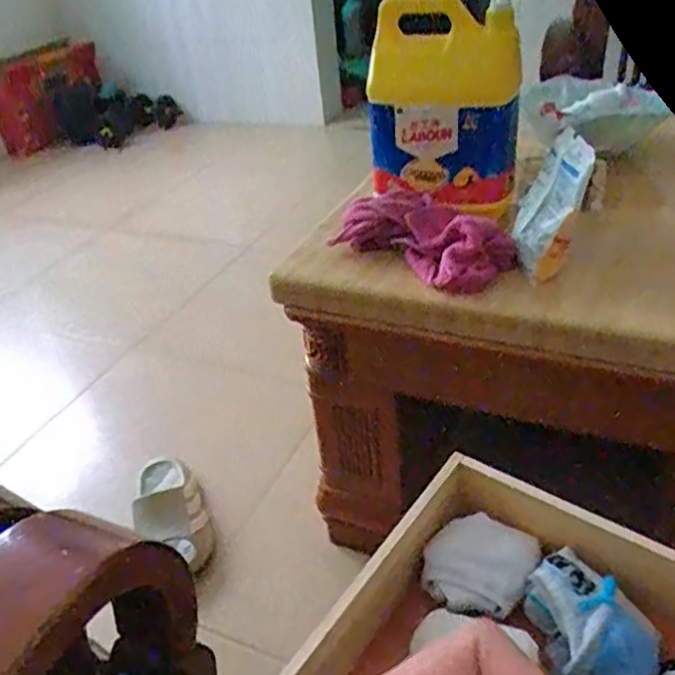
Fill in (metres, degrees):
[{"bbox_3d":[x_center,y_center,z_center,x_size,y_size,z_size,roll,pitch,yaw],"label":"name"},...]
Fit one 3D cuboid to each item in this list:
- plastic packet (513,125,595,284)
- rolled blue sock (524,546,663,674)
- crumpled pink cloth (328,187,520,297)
[{"bbox_3d":[0.261,-0.164,0.817,0.014,0.176,0.080,5,23,-38],"label":"plastic packet"},{"bbox_3d":[0.176,0.201,0.464,0.065,0.041,0.098,-9,35,-3],"label":"rolled blue sock"},{"bbox_3d":[0.117,-0.138,0.889,0.242,0.074,0.109,26,47,38],"label":"crumpled pink cloth"}]

